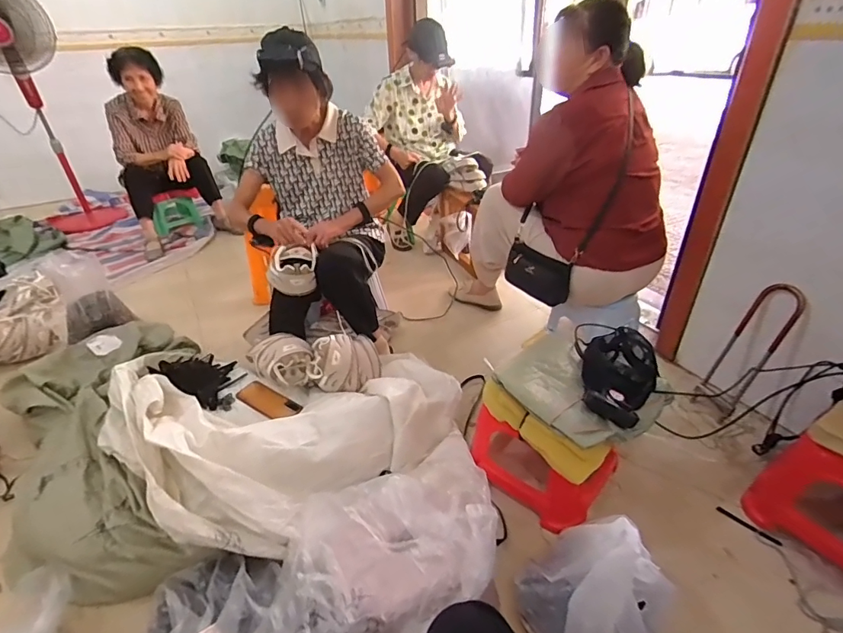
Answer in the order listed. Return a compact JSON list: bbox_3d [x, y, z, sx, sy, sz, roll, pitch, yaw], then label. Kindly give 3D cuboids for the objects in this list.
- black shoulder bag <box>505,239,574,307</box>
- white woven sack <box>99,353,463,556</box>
[{"bbox_3d":[0.361,-0.134,1.416,0.054,0.136,0.227,-23,39,-30],"label":"black shoulder bag"},{"bbox_3d":[-0.287,0.247,1.042,0.813,0.231,0.507,-7,34,-9],"label":"white woven sack"}]

